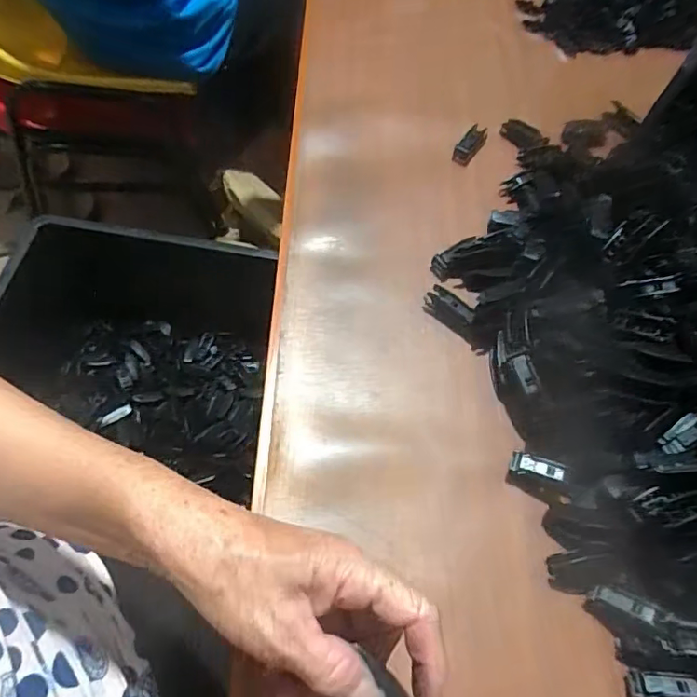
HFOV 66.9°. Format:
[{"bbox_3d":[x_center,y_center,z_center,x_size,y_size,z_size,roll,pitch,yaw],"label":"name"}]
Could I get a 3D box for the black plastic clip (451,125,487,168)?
[{"bbox_3d":[0.121,-0.204,0.527,0.019,0.013,0.052,30,65,12],"label":"black plastic clip"}]

